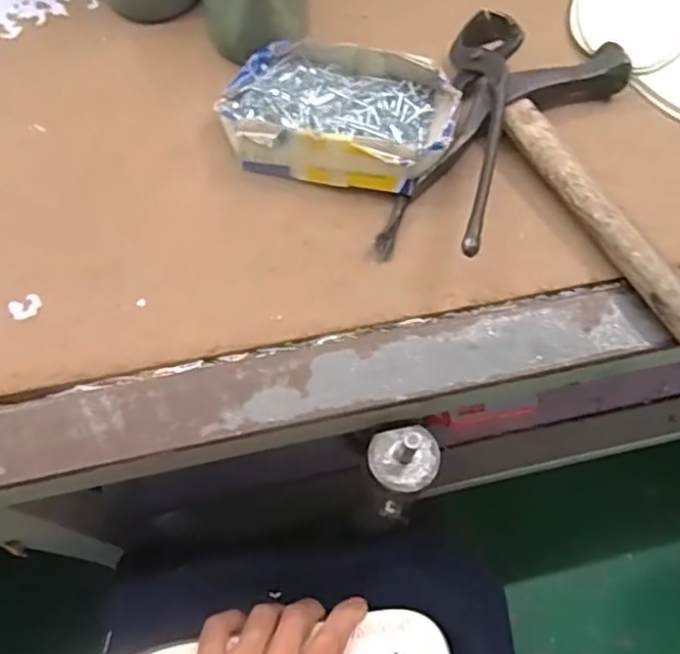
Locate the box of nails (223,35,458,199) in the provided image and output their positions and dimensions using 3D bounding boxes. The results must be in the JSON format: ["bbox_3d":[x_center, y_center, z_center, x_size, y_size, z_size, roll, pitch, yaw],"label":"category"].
[{"bbox_3d":[-0.001,-0.123,0.380,0.127,0.035,0.082,12,67,3],"label":"box of nails"}]

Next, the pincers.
[{"bbox_3d":[0.071,-0.113,0.378,0.049,0.034,0.170,18,67,5],"label":"pincers"}]

